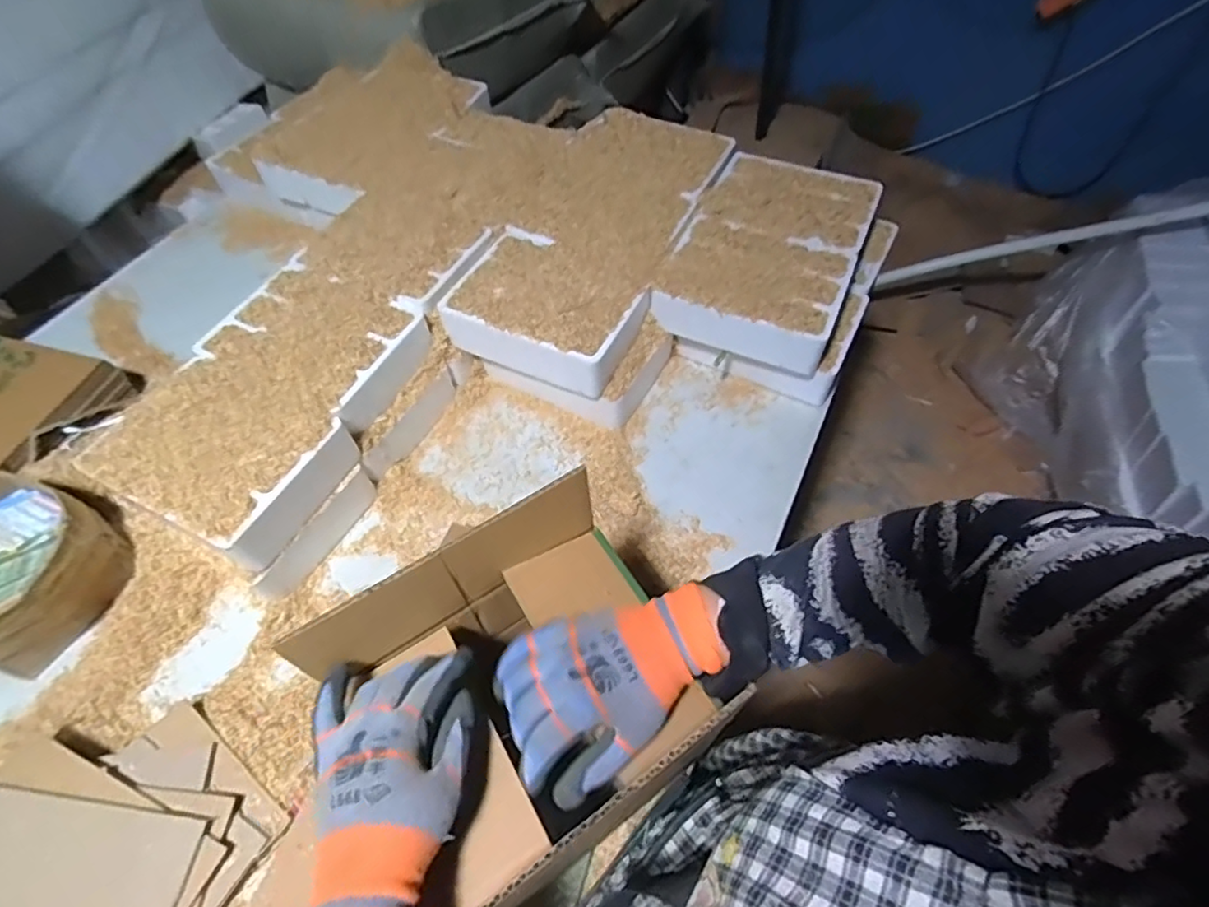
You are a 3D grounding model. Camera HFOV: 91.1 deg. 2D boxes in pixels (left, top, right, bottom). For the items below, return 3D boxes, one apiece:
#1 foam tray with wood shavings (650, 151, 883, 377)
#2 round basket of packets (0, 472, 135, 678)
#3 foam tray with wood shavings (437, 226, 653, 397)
[{"bbox_3d":[0.248,-0.303,0.886,0.241,0.071,0.366,21,60,13],"label":"foam tray with wood shavings"},{"bbox_3d":[-0.669,0.134,0.669,0.189,0.100,0.178,0,58,0],"label":"round basket of packets"},{"bbox_3d":[-0.076,-0.201,0.820,0.238,0.059,0.194,23,61,14],"label":"foam tray with wood shavings"}]

